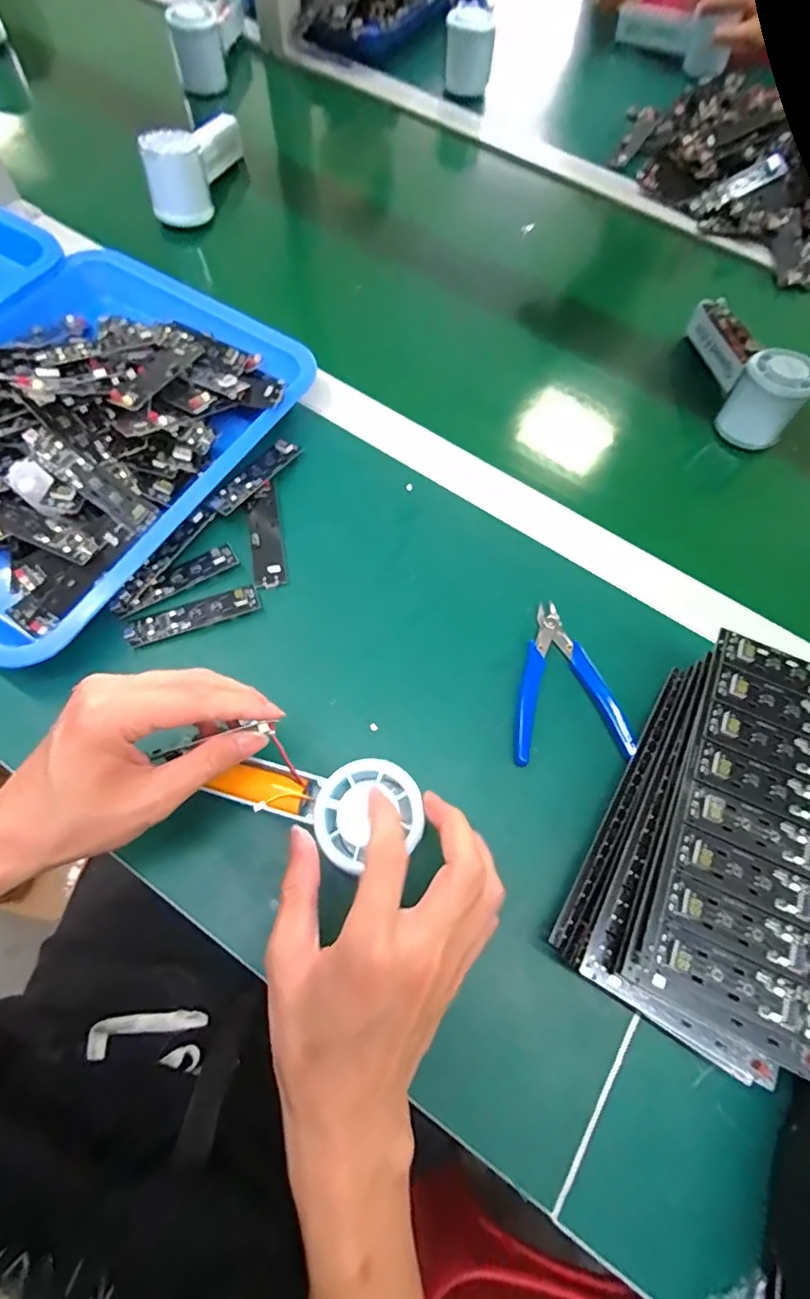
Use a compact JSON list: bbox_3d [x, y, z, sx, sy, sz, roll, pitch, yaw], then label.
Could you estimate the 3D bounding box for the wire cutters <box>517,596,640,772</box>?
[{"bbox_3d":[0.111,0.022,0.367,0.078,0.008,0.112,0,68,-3],"label":"wire cutters"}]

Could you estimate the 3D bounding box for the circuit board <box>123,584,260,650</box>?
[{"bbox_3d":[-0.149,-0.025,0.372,0.092,0.006,0.022,-18,70,-10],"label":"circuit board"}]

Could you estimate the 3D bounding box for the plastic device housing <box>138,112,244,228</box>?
[{"bbox_3d":[-0.215,-0.504,0.539,0.051,0.057,0.159,8,68,0],"label":"plastic device housing"}]

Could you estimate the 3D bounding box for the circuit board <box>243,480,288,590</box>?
[{"bbox_3d":[-0.105,-0.087,0.401,0.024,0.007,0.086,-10,69,-7],"label":"circuit board"}]

